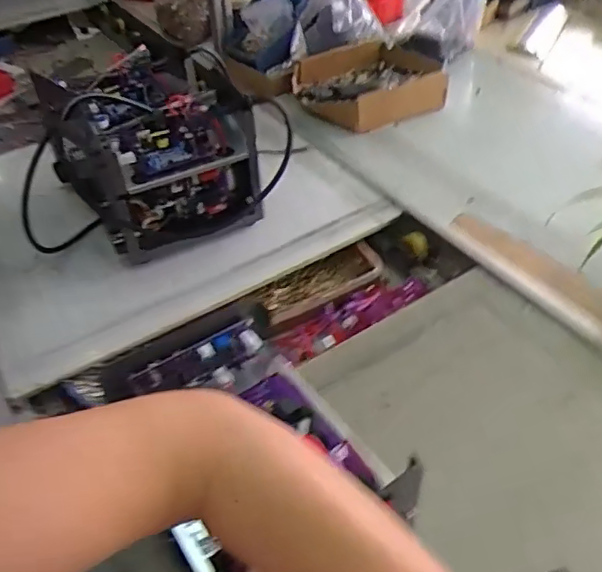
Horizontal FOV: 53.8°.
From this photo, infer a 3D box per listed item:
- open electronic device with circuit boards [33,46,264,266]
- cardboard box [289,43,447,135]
[{"bbox_3d":[-0.231,-0.202,0.910,0.256,0.194,0.316,-22,45,-17],"label":"open electronic device with circuit boards"},{"bbox_3d":[0.136,-0.394,1.182,0.286,0.077,0.257,-7,42,-2],"label":"cardboard box"}]

